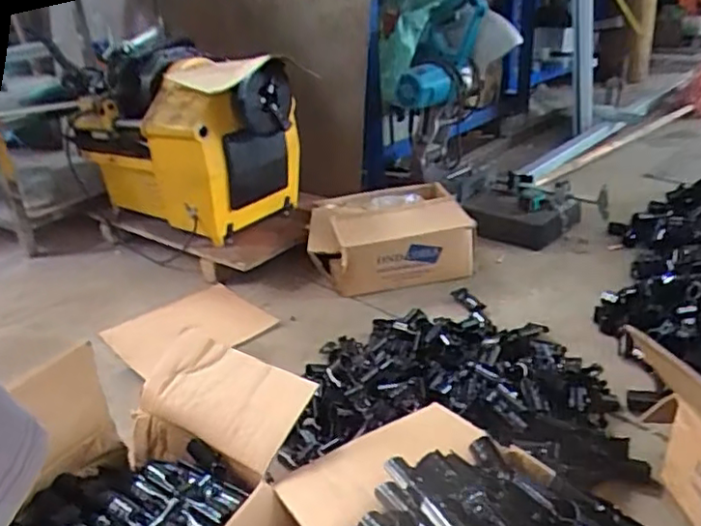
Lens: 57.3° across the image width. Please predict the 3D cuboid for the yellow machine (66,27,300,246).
[{"bbox_3d":[-0.424,-0.324,1.672,0.578,0.405,0.304,14,32,31],"label":"yellow machine"}]

